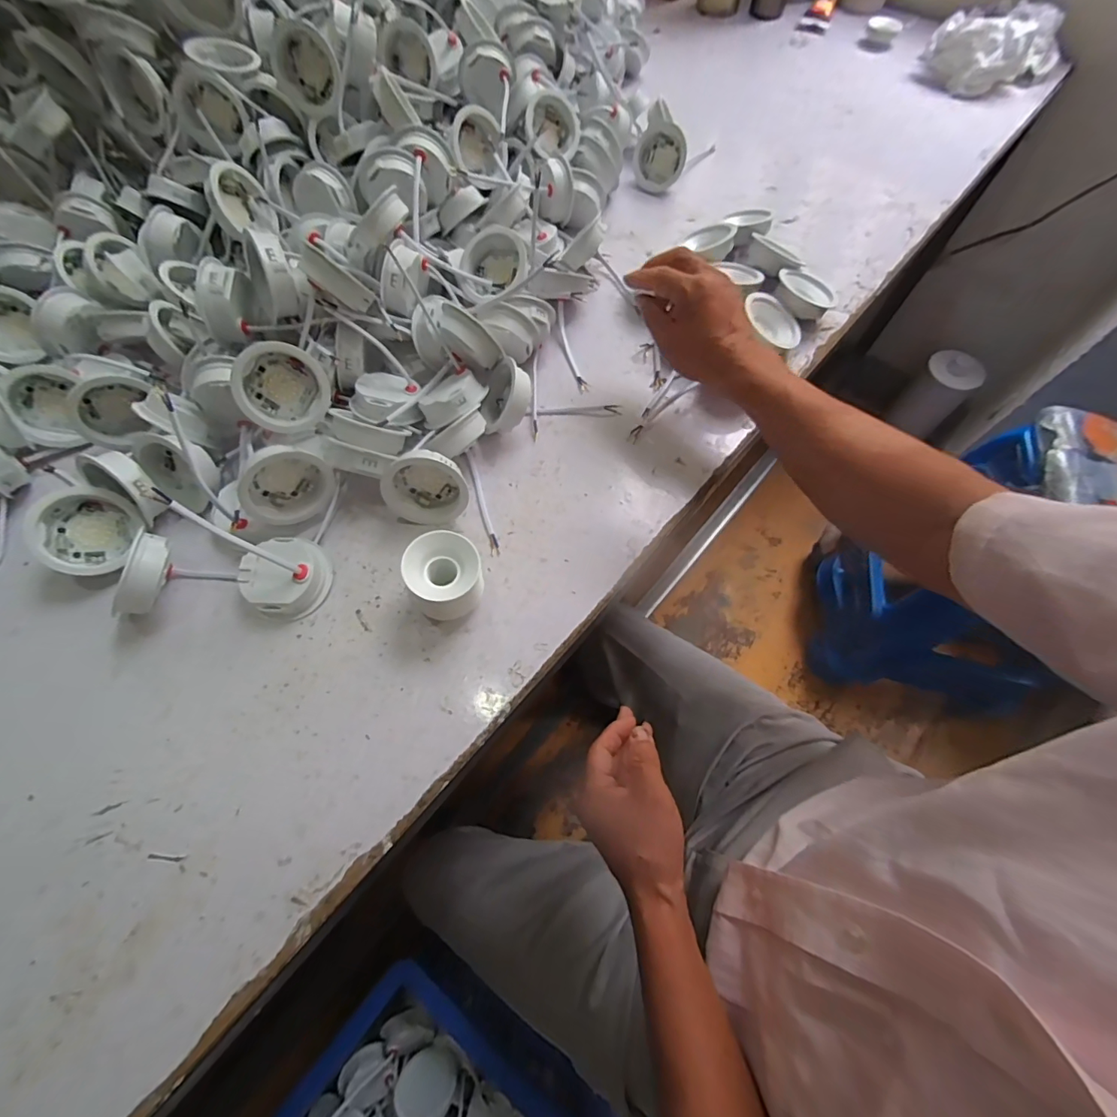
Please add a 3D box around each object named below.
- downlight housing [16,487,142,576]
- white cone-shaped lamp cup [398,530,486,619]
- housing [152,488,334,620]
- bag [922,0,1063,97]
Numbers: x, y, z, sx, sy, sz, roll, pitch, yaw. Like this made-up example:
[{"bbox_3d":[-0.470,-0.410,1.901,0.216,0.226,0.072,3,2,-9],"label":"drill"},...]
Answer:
[{"bbox_3d":[-0.401,-0.023,0.409,0.065,0.031,0.069,32,64,-29],"label":"downlight housing"},{"bbox_3d":[-0.088,0.018,0.387,0.055,0.062,0.056,0,66,0],"label":"white cone-shaped lamp cup"},{"bbox_3d":[-0.232,-0.007,0.376,0.064,0.103,0.075,-38,71,-17],"label":"housing"},{"bbox_3d":[0.723,-0.844,0.802,0.199,0.075,0.147,-27,68,-13],"label":"bag"}]

